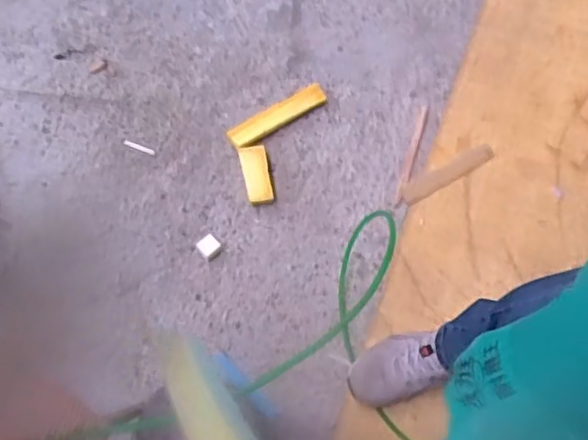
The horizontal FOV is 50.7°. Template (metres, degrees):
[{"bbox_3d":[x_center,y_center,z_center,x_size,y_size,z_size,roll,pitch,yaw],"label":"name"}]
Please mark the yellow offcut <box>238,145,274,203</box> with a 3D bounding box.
[{"bbox_3d":[-0.071,-0.087,1.168,0.048,0.040,0.112,-10,77,-9],"label":"yellow offcut"}]

